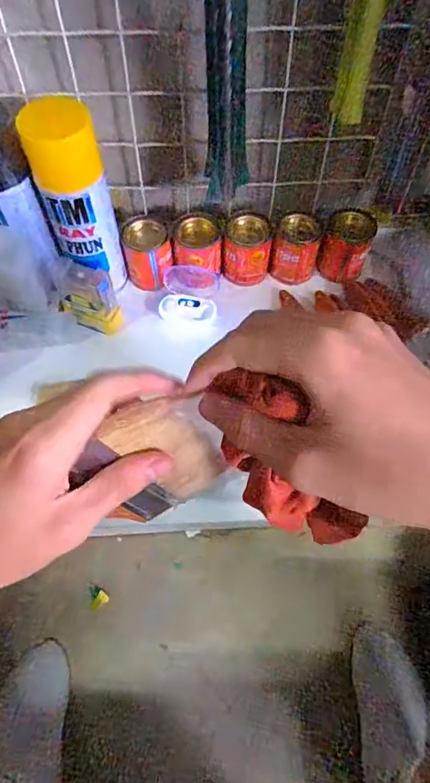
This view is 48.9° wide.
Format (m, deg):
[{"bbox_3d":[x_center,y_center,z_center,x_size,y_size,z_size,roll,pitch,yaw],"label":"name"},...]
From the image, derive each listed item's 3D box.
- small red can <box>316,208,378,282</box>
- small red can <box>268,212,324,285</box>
[{"bbox_3d":[0.154,-0.172,0.558,0.055,0.067,0.047,15,58,10],"label":"small red can"},{"bbox_3d":[0.095,-0.168,0.562,0.051,0.062,0.054,0,57,1],"label":"small red can"}]

